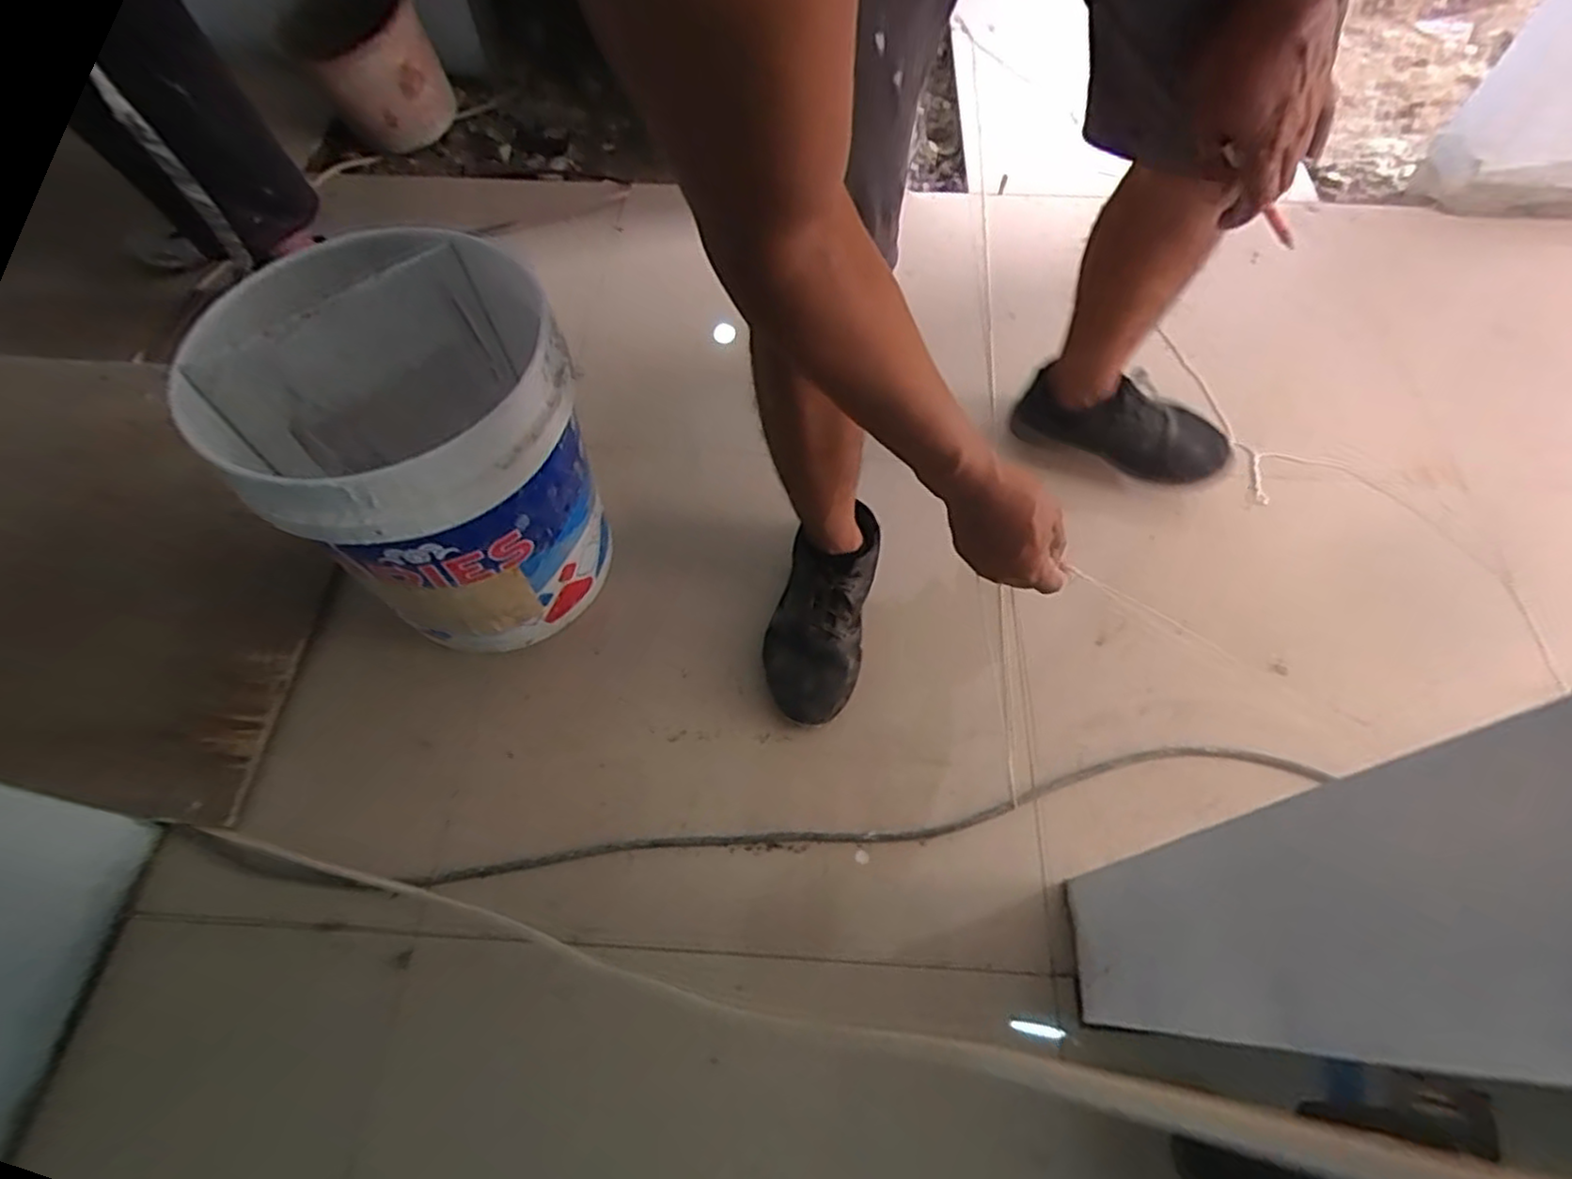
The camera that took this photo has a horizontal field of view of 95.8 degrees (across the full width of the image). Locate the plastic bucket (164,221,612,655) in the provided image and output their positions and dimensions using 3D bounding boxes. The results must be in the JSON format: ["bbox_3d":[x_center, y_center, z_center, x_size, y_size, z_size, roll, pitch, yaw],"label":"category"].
[{"bbox_3d":[-0.355,-0.119,0.734,0.283,0.360,0.301,0,60,0],"label":"plastic bucket"}]

